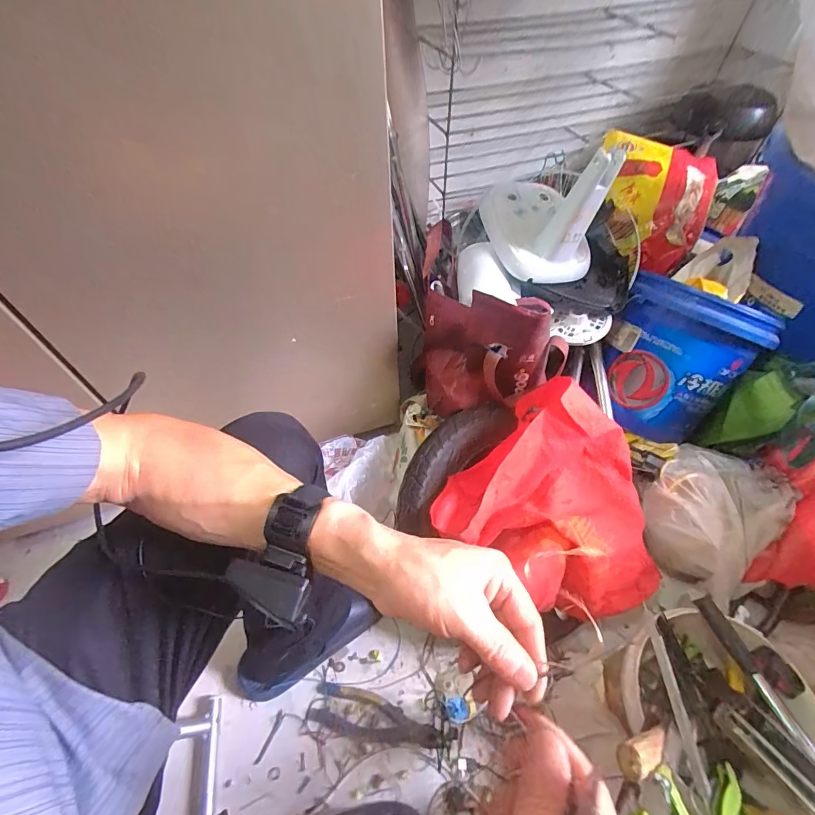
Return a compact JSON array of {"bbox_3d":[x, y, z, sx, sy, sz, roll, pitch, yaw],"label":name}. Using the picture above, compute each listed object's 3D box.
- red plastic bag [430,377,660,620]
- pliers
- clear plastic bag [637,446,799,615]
[{"bbox_3d":[0.236,0.139,0.600,0.301,0.161,0.251,38,63,25],"label":"red plastic bag"},{"bbox_3d":[-0.039,0.477,0.625,0.217,0.015,0.059,14,56,11],"label":"pliers"},{"bbox_3d":[0.523,0.186,0.723,0.197,0.121,0.237,34,62,23],"label":"clear plastic bag"}]

